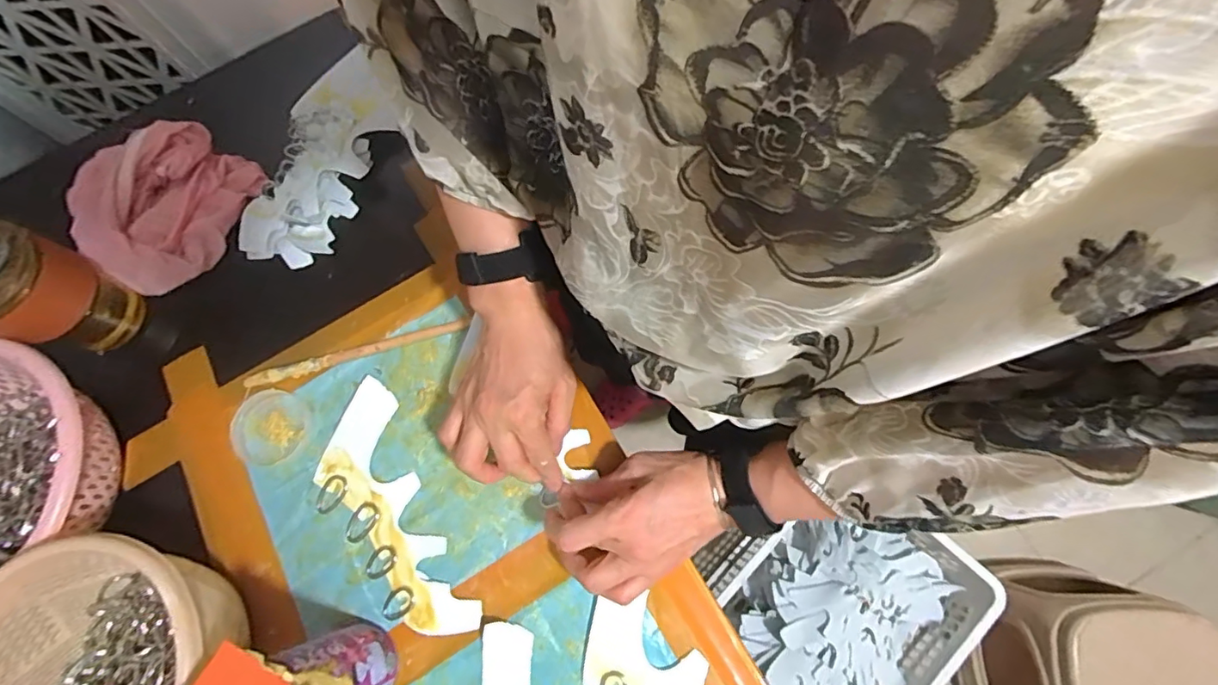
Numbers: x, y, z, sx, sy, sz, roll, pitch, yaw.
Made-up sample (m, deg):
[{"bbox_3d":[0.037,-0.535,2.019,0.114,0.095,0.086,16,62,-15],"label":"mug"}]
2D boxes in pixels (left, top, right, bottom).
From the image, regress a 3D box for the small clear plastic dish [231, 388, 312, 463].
[{"bbox_3d":[-0.290,0.074,0.464,0.061,0.011,0.061,-1,73,3],"label":"small clear plastic dish"}]

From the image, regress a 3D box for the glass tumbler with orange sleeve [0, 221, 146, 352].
[{"bbox_3d":[-0.474,-0.037,0.459,0.075,0.116,0.081,0,71,0],"label":"glass tumbler with orange sleeve"}]

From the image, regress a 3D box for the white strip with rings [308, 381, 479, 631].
[{"bbox_3d":[-0.185,0.141,0.442,0.081,0.010,0.215,-29,74,-5],"label":"white strip with rings"}]

